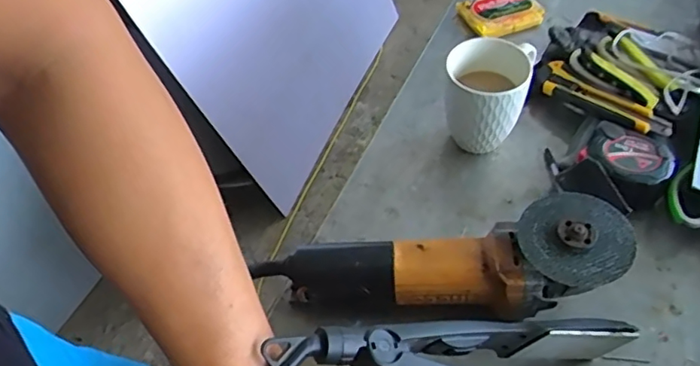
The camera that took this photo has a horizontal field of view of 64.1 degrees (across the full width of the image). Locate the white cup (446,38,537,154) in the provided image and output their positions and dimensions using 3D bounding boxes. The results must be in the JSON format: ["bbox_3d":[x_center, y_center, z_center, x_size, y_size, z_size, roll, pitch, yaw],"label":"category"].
[{"bbox_3d":[0.142,-0.086,0.598,0.082,0.112,0.094,13,53,13],"label":"white cup"}]

